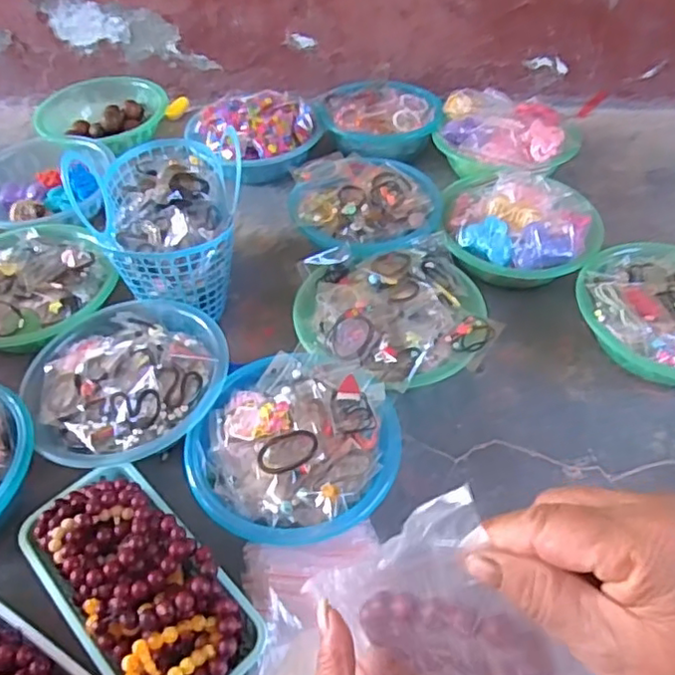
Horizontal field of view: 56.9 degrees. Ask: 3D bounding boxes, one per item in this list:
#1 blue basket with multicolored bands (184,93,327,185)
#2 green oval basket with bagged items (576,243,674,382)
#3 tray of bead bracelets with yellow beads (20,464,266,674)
[{"bbox_3d":[-0.139,-0.354,1.101,0.208,0.097,0.202,-1,48,1],"label":"blue basket with multicolored bands"},{"bbox_3d":[0.437,-0.031,0.817,0.240,0.073,0.234,20,52,18],"label":"green oval basket with bagged items"},{"bbox_3d":[-0.192,0.218,0.582,0.119,0.085,0.246,-36,56,-27],"label":"tray of bead bracelets with yellow beads"}]

